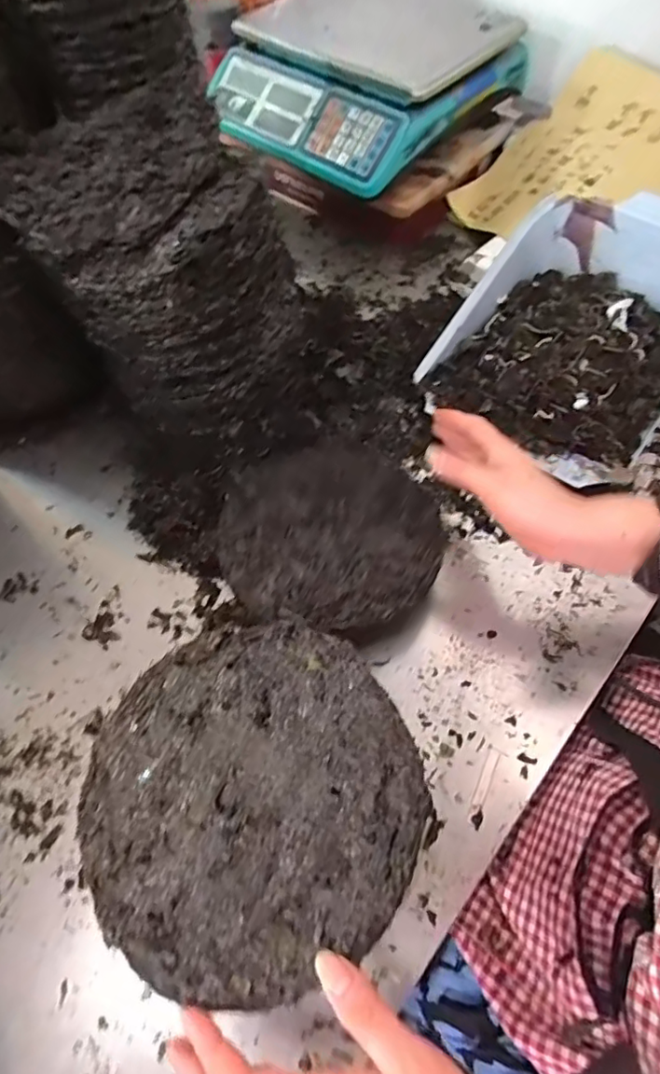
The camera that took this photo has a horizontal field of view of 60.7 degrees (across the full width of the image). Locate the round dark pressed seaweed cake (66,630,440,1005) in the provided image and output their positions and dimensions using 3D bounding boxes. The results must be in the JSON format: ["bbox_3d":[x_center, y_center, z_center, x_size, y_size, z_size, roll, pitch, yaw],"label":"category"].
[{"bbox_3d":[-0.047,0.144,0.330,0.189,0.019,0.188,0,61,0],"label":"round dark pressed seaweed cake"}]

